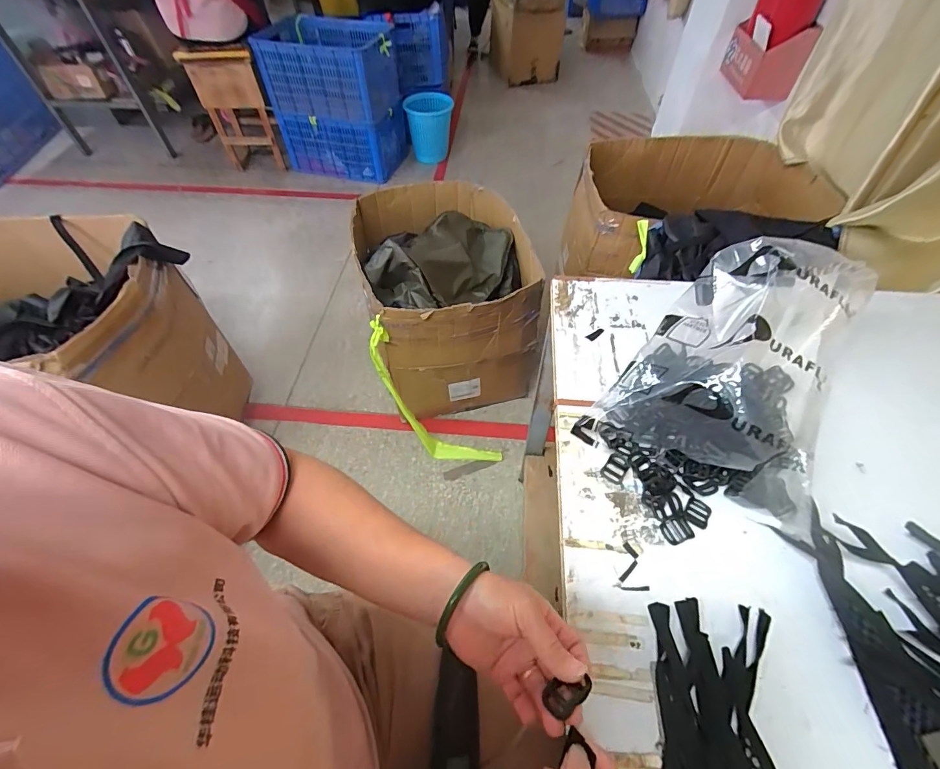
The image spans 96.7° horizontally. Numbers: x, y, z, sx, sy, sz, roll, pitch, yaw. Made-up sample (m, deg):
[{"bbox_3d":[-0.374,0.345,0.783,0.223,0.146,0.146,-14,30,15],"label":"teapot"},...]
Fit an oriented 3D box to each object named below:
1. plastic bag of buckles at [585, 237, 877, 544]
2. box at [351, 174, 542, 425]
[{"bbox_3d":[0.317,-0.010,0.492,0.243,0.181,0.357,30,59,21],"label":"plastic bag of buckles"},{"bbox_3d":[-0.070,-0.292,1.384,0.494,0.535,0.589,-10,54,-7],"label":"box"}]

